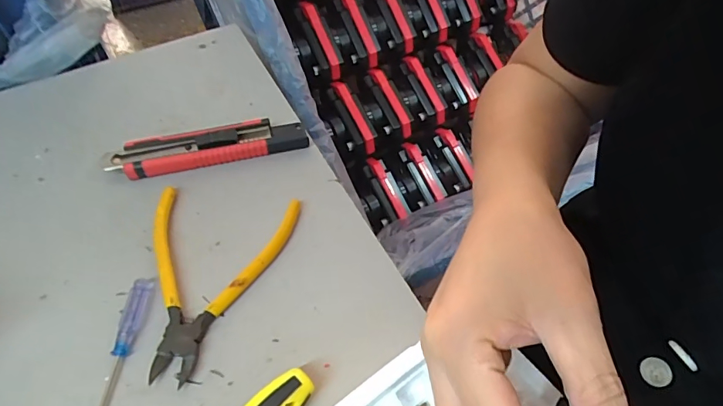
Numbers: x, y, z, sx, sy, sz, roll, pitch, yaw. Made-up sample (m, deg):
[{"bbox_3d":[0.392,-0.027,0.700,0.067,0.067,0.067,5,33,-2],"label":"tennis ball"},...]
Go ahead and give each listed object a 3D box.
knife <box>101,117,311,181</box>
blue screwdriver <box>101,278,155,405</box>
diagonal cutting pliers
[{"bbox_3d":[-0.132,-0.048,0.384,0.166,0.020,0.032,-13,56,-10],"label":"knife"},{"bbox_3d":[-0.156,0.105,0.282,0.014,0.011,0.123,2,55,1],"label":"blue screwdriver"},{"bbox_3d":[-0.113,0.052,0.318,0.106,0.012,0.140,8,55,5],"label":"diagonal cutting pliers"}]

